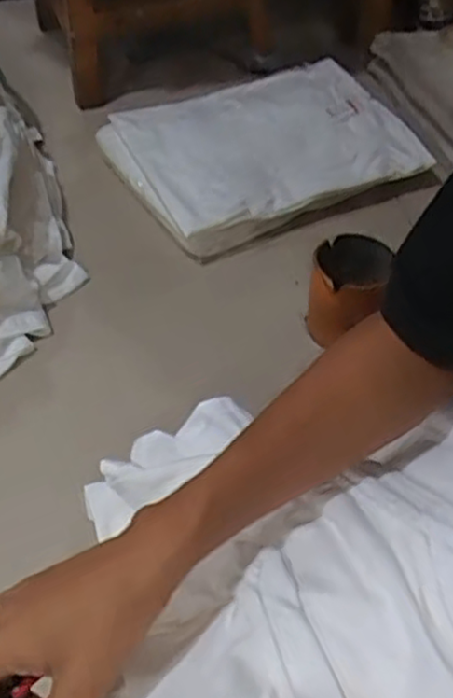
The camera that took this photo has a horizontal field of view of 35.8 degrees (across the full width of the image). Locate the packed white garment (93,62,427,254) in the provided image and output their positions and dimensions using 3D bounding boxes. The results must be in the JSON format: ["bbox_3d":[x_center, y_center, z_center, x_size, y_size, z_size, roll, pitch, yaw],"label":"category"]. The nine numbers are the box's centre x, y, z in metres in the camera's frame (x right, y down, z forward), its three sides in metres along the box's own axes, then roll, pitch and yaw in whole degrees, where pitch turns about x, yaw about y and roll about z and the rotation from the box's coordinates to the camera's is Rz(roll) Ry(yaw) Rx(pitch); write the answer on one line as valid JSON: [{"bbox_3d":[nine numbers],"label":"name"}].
[{"bbox_3d":[0.050,-0.274,0.915,0.370,0.047,0.295,-25,53,-19],"label":"packed white garment"}]

